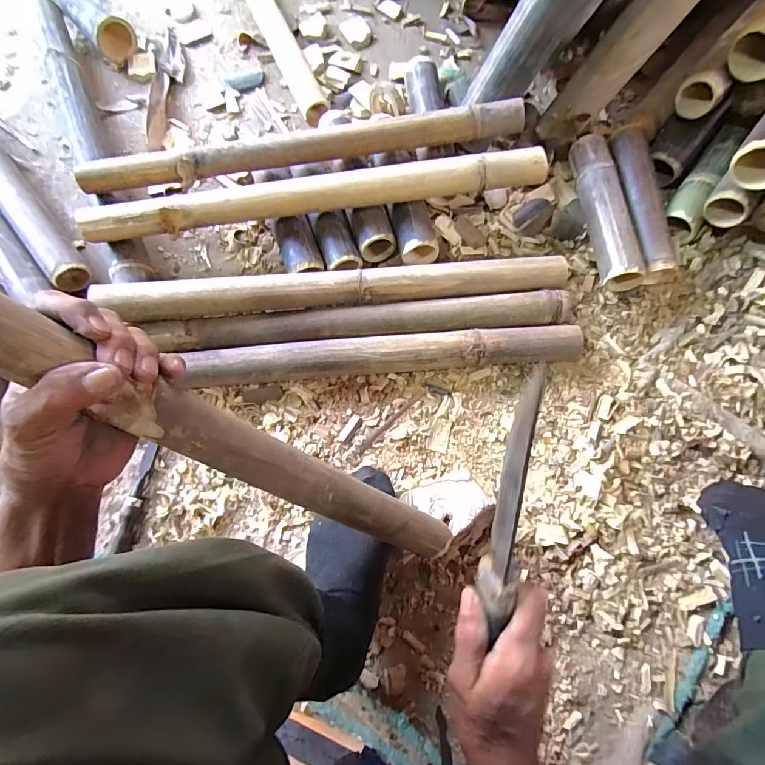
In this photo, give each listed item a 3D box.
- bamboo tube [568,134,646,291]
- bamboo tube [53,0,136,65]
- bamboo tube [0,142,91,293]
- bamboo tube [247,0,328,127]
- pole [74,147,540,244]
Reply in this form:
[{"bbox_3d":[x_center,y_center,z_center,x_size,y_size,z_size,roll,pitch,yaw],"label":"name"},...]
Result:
[{"bbox_3d":[0.341,-0.266,0.650,0.056,0.043,0.259,-5,75,-3],"label":"bamboo tube"},{"bbox_3d":[-0.563,-0.705,0.796,0.069,0.071,0.266,-42,79,-10],"label":"bamboo tube"},{"bbox_3d":[-0.664,-0.381,0.715,0.062,0.063,0.621,-38,79,-9],"label":"bamboo tube"},{"bbox_3d":[-0.182,-0.617,0.784,0.046,0.045,0.393,-23,77,-6],"label":"bamboo tube"},{"bbox_3d":[-0.095,-0.274,0.616,0.652,0.044,0.053,-7,75,-4],"label":"pole"}]

